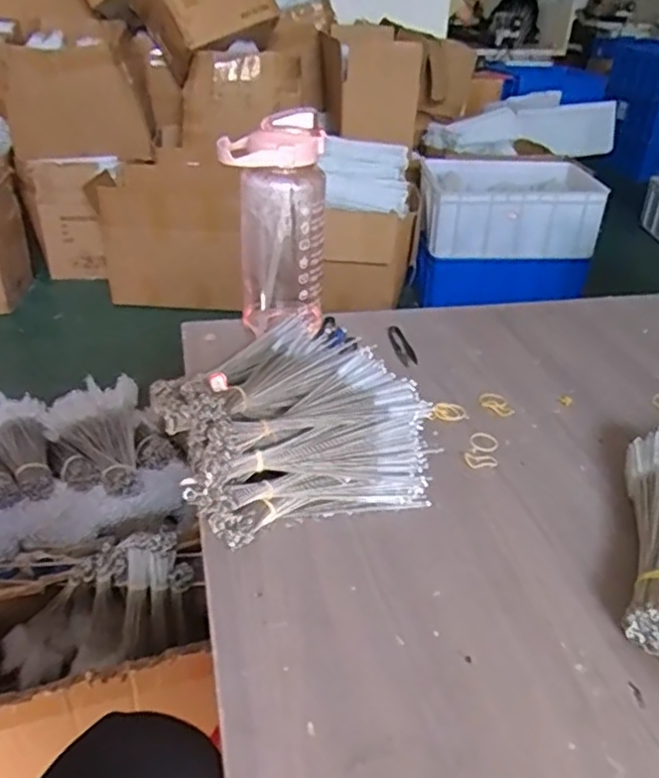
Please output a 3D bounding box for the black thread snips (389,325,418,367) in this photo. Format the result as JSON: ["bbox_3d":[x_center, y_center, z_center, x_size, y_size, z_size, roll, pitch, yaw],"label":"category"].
[{"bbox_3d":[0.100,-0.059,0.959,0.027,0.009,0.103,-3,32,-9],"label":"black thread snips"}]

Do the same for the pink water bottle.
[{"bbox_3d":[-0.071,-0.202,0.904,0.128,0.266,0.086,1,32,-2],"label":"pink water bottle"}]

